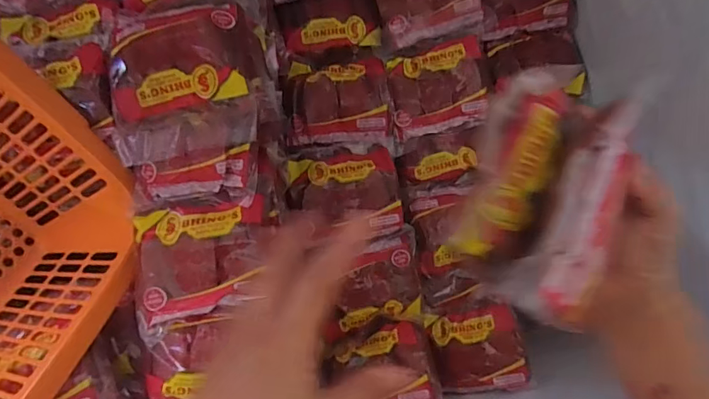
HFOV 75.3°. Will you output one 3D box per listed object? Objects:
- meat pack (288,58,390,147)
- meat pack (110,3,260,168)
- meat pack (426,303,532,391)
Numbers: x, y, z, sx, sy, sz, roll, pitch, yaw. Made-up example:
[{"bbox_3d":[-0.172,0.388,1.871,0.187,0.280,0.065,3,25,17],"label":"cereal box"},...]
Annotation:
[{"bbox_3d":[-0.016,-0.124,0.553,0.115,0.033,0.110,-4,92,2],"label":"meat pack"},{"bbox_3d":[-0.166,-0.114,0.443,0.138,0.043,0.152,-10,92,2],"label":"meat pack"},{"bbox_3d":[0.146,0.177,0.544,0.102,0.029,0.098,-13,91,2],"label":"meat pack"}]

